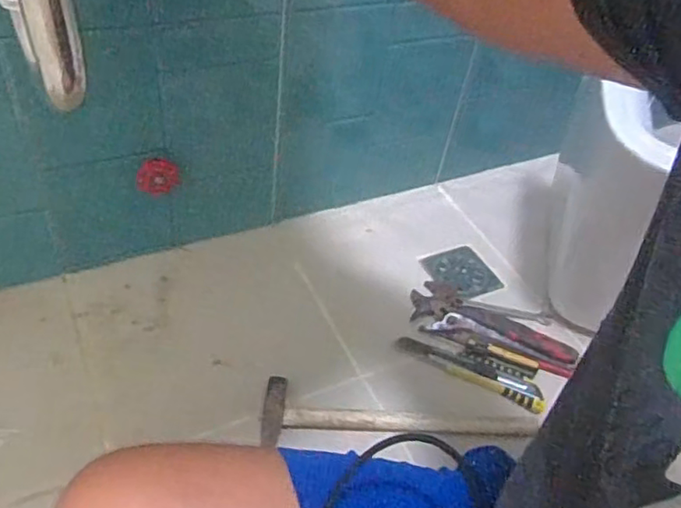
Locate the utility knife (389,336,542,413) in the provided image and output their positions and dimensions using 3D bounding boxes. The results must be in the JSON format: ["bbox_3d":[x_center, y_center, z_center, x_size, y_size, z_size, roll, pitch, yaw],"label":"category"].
[{"bbox_3d":[0.162,0.147,0.770,0.193,0.012,0.030,22,49,13],"label":"utility knife"}]

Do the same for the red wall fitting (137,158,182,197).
[{"bbox_3d":[-0.237,-0.100,0.783,0.050,0.064,0.022,-49,60,5],"label":"red wall fitting"}]

